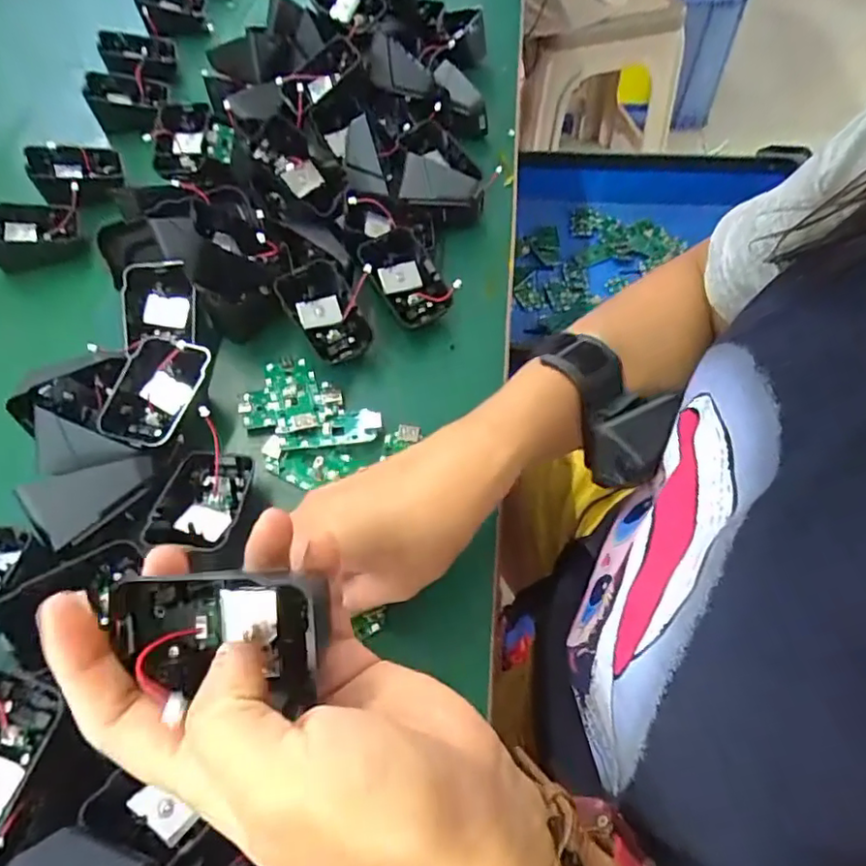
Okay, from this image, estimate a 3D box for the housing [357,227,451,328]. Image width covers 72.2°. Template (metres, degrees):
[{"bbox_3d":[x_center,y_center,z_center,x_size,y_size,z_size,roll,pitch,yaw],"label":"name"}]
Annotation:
[{"bbox_3d":[-0.018,-0.108,0.416,0.044,0.022,0.067,-31,88,-11],"label":"housing"}]

